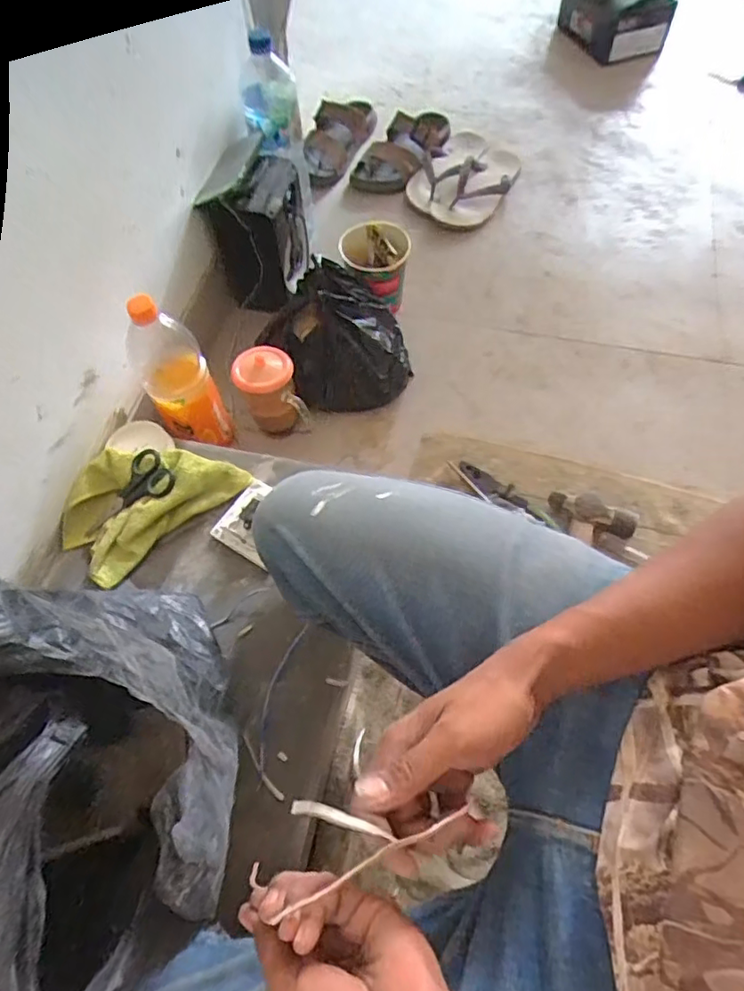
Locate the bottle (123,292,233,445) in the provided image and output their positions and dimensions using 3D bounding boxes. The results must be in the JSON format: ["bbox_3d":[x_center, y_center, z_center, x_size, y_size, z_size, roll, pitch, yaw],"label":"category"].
[{"bbox_3d":[-0.251,-0.153,0.759,0.084,0.237,0.092,-26,64,-11],"label":"bottle"}]

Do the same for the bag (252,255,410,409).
[{"bbox_3d":[-0.042,-0.220,0.866,0.190,0.156,0.164,-29,65,-13],"label":"bag"}]

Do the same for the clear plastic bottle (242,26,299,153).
[{"bbox_3d":[-0.151,-0.591,0.860,0.078,0.130,0.086,-9,62,-3],"label":"clear plastic bottle"}]

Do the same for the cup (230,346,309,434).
[{"bbox_3d":[-0.141,-0.141,0.819,0.079,0.109,0.081,-21,64,-9],"label":"cup"}]

